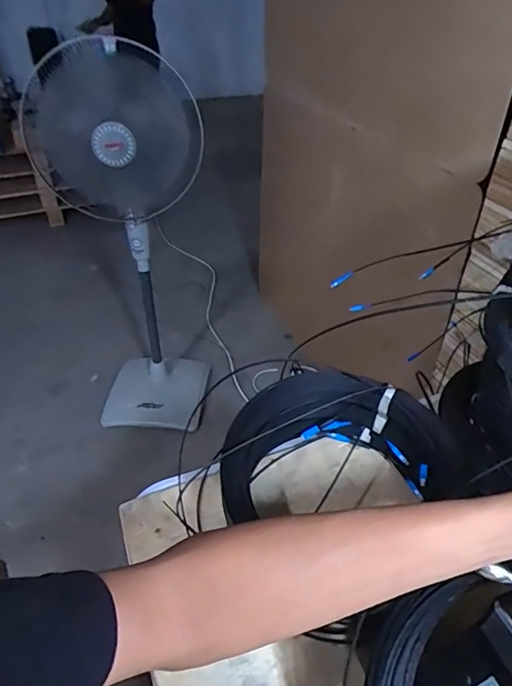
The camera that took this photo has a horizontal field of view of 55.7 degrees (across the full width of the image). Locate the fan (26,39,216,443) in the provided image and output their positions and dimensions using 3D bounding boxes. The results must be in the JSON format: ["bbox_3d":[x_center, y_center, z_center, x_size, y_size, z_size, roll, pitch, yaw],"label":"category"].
[{"bbox_3d":[-0.377,-0.231,1.500,0.414,1.198,0.358,-15,41,-16],"label":"fan"}]

